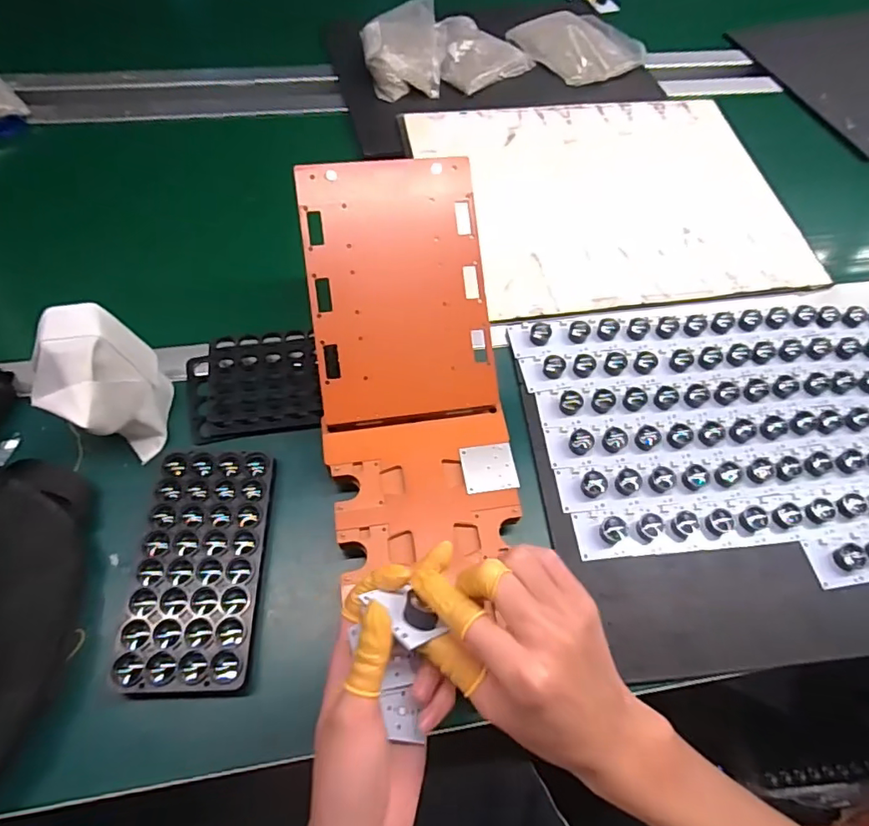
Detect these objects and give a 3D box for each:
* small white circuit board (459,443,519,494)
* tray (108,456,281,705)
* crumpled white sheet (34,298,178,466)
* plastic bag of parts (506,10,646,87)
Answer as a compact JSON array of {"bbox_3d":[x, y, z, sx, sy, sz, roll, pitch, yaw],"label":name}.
[{"bbox_3d":[0.049,0.049,0.480,0.046,0.004,0.044,-6,62,-4],"label":"small white circuit board"},{"bbox_3d":[-0.195,0.127,0.448,0.101,0.026,0.194,0,61,-3],"label":"tray"},{"bbox_3d":[-0.290,-0.024,0.466,0.080,0.119,0.102,11,61,3],"label":"crumpled white sheet"},{"bbox_3d":[0.235,-0.596,0.851,0.169,0.031,0.171,-26,66,-17],"label":"plastic bag of parts"}]

